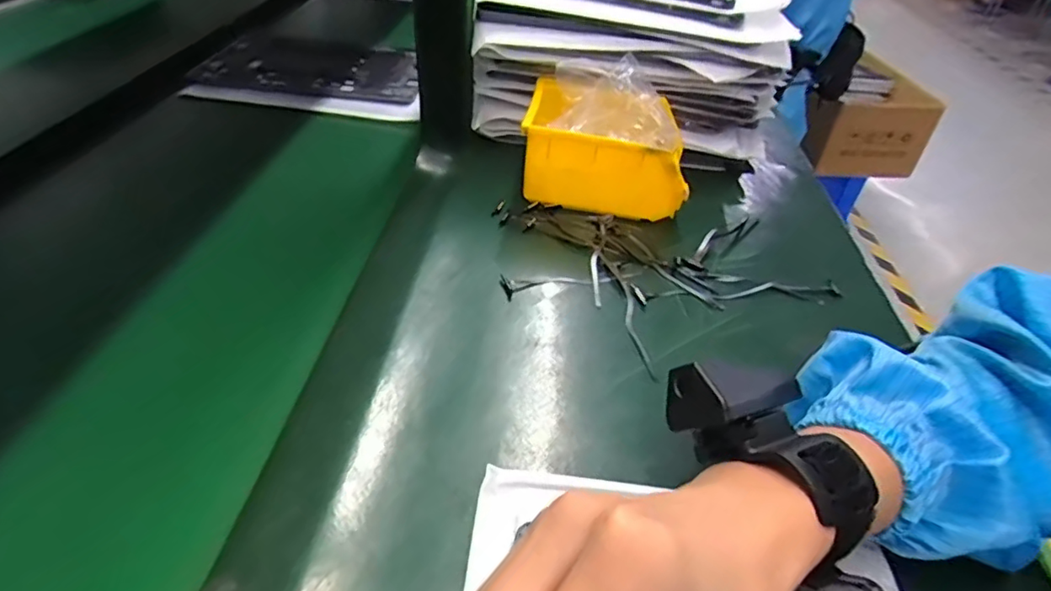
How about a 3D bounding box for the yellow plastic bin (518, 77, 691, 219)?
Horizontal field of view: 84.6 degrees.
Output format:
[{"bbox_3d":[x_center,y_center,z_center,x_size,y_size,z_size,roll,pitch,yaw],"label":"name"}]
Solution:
[{"bbox_3d":[0.069,-0.129,0.493,0.136,0.085,0.099,10,42,4],"label":"yellow plastic bin"}]

